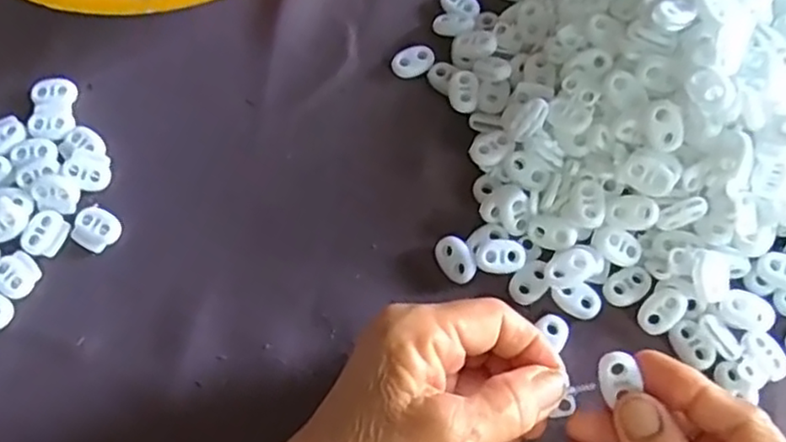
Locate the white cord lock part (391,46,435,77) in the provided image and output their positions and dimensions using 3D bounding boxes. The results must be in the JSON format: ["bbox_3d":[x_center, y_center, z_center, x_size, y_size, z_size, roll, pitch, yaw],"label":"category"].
[{"bbox_3d":[0.011,-0.083,0.352,0.023,0.006,0.015,-17,69,-6],"label":"white cord lock part"}]

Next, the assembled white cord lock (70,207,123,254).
[{"bbox_3d":[-0.141,0.003,0.321,0.022,0.006,0.020,38,73,15],"label":"assembled white cord lock"}]

